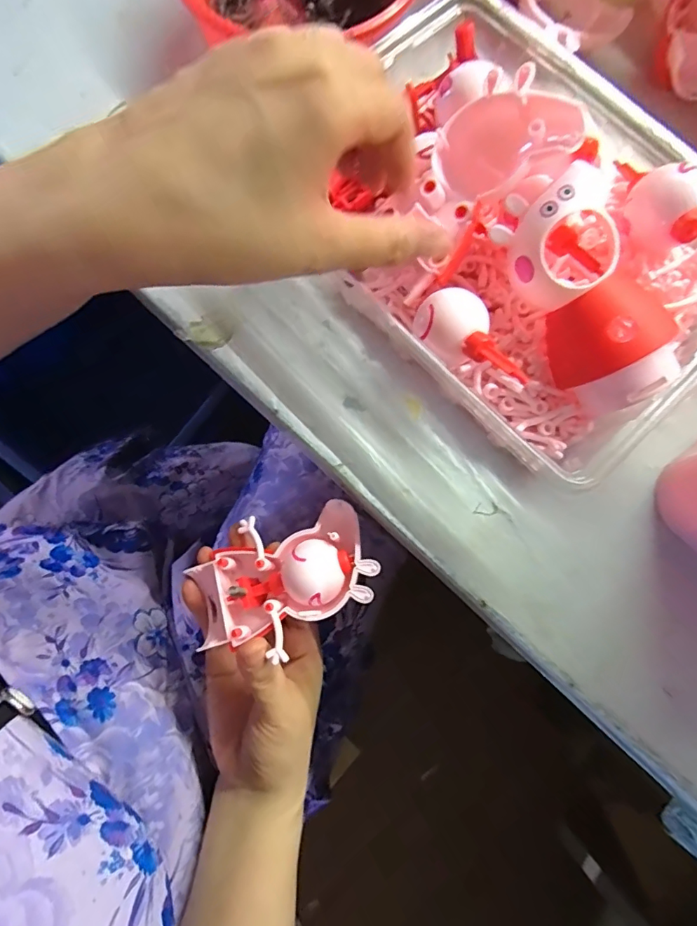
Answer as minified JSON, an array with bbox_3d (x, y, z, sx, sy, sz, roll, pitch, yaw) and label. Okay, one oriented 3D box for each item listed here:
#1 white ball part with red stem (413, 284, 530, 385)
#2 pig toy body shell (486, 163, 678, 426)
[{"bbox_3d":[0.055,-0.054,0.224,0.032,0.031,0.053,-37,82,-8],"label":"white ball part with red stem"},{"bbox_3d":[0.106,-0.075,0.216,0.050,0.053,0.105,-31,81,-7],"label":"pig toy body shell"}]

